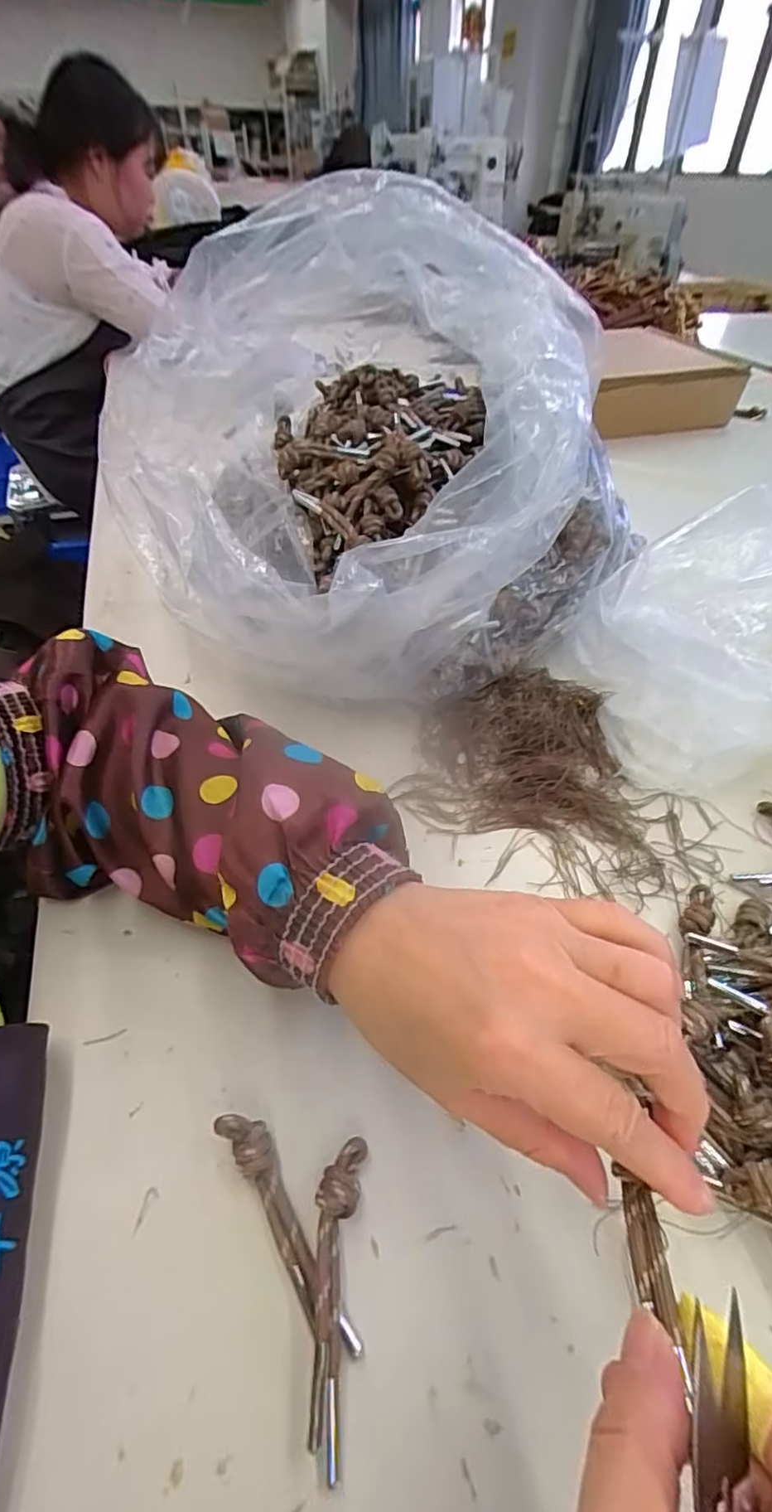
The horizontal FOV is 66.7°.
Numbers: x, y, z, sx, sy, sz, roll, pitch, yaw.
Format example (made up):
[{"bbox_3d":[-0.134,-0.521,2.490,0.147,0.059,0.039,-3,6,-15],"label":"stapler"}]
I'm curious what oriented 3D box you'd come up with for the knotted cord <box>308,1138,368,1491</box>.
[{"bbox_3d":[-0.019,0.191,0.211,0.016,0.016,0.088,3,46,1],"label":"knotted cord"}]

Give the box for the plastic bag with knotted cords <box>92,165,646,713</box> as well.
[{"bbox_3d":[-0.002,-0.215,0.428,0.323,0.249,0.317,-33,54,-28],"label":"plastic bag with knotted cords"}]

